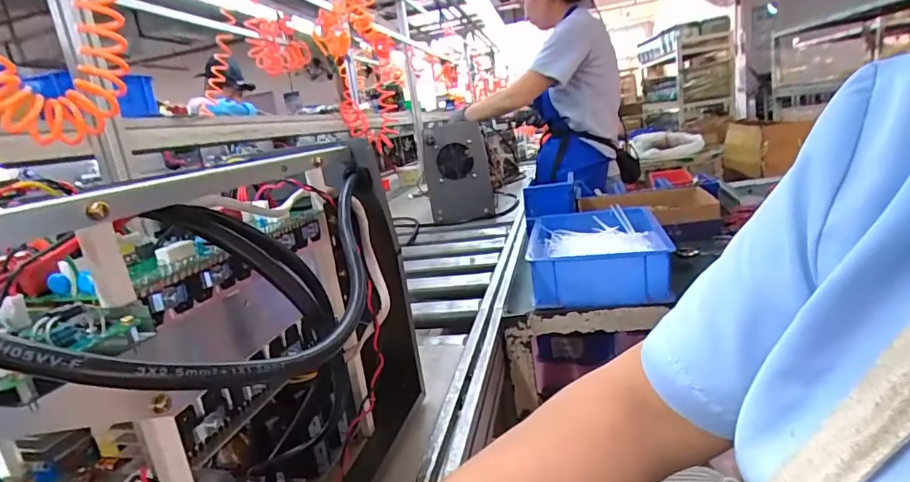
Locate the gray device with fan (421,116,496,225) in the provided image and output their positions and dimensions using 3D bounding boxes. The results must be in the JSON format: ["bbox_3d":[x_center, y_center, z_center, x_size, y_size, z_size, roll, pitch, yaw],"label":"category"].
[{"bbox_3d":[0.012,-0.210,1.505,0.209,0.304,0.069,-5,-5,-13],"label":"gray device with fan"}]

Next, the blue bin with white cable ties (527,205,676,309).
[{"bbox_3d":[0.242,0.016,0.837,0.214,0.085,0.323,-4,14,15],"label":"blue bin with white cable ties"}]

